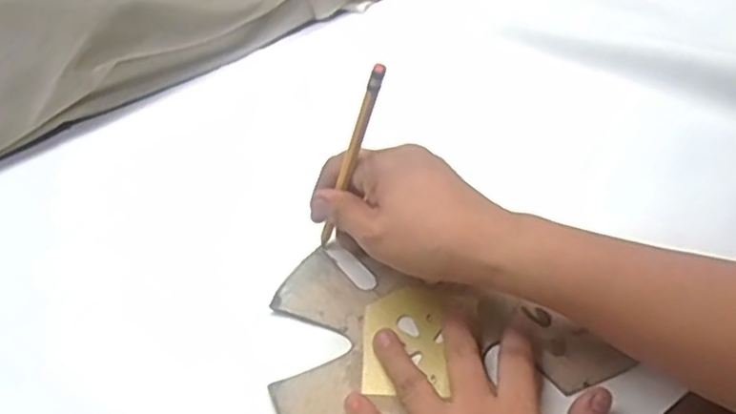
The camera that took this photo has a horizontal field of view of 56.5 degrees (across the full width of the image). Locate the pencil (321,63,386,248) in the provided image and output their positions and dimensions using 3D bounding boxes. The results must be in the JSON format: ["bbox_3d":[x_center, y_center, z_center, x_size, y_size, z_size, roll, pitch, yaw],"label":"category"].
[{"bbox_3d":[-0.011,-0.024,0.406,0.007,0.157,0.011,3,53,-14],"label":"pencil"}]

